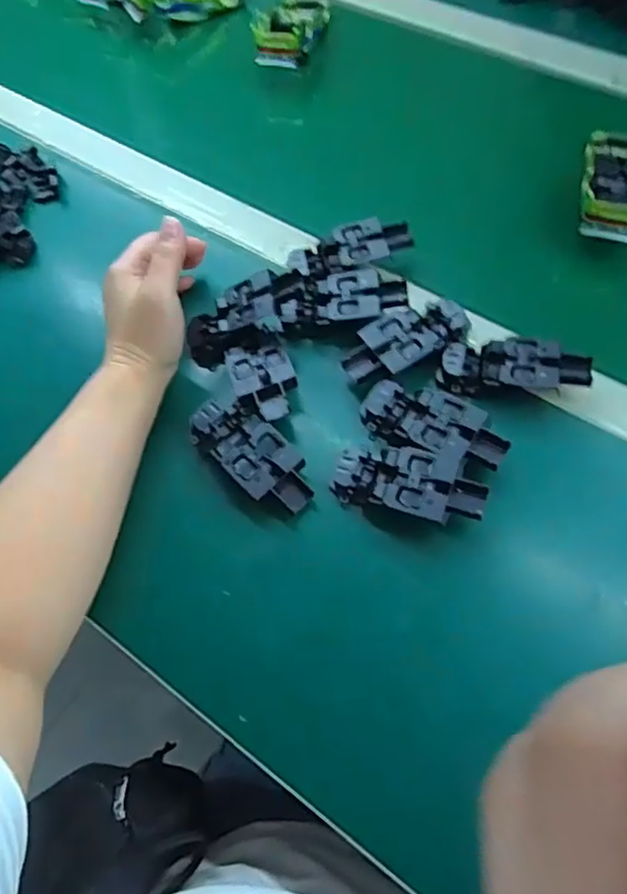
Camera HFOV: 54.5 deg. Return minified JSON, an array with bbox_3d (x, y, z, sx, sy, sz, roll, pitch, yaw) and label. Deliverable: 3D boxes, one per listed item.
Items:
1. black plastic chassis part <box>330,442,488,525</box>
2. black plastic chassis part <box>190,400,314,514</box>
[{"bbox_3d":[0.061,0.022,0.394,0.096,0.018,0.049,6,64,22],"label":"black plastic chassis part"},{"bbox_3d":[-0.042,0.004,0.412,0.041,0.018,0.096,-43,69,-16],"label":"black plastic chassis part"}]

